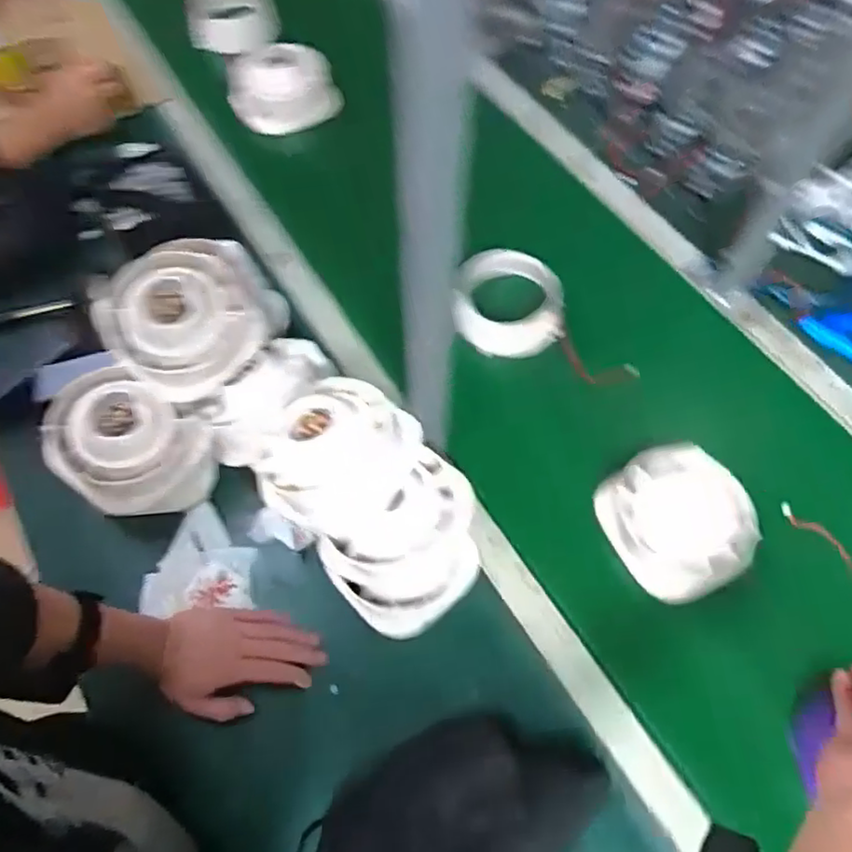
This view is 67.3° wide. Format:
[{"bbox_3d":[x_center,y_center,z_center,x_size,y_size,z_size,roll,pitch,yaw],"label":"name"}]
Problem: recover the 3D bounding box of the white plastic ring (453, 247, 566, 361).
[{"bbox_3d":[0.100,-0.151,0.799,0.128,0.066,0.124,-1,63,2],"label":"white plastic ring"}]

